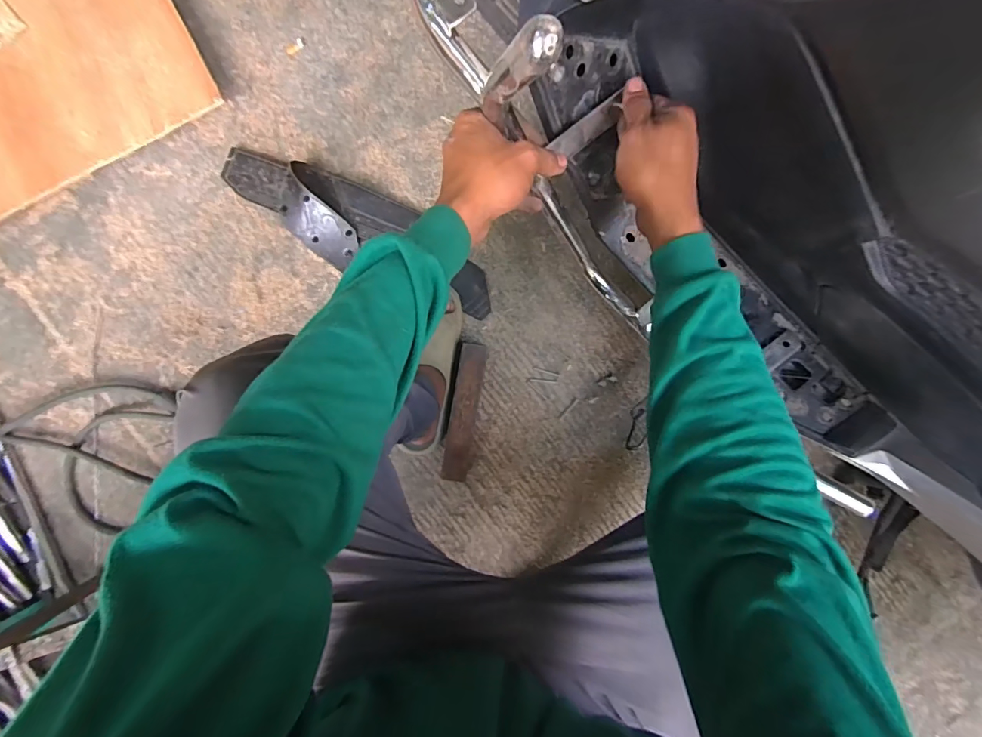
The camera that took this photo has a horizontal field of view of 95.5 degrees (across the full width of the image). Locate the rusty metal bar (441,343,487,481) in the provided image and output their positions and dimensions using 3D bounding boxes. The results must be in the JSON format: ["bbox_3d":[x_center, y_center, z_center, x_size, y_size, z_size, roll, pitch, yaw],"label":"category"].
[{"bbox_3d":[-0.046,0.077,0.793,0.047,0.055,0.237,8,90,1],"label":"rusty metal bar"}]

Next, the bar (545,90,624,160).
[{"bbox_3d":[0.090,-0.220,0.412,0.087,0.005,0.023,-40,134,-11],"label":"bar"}]

